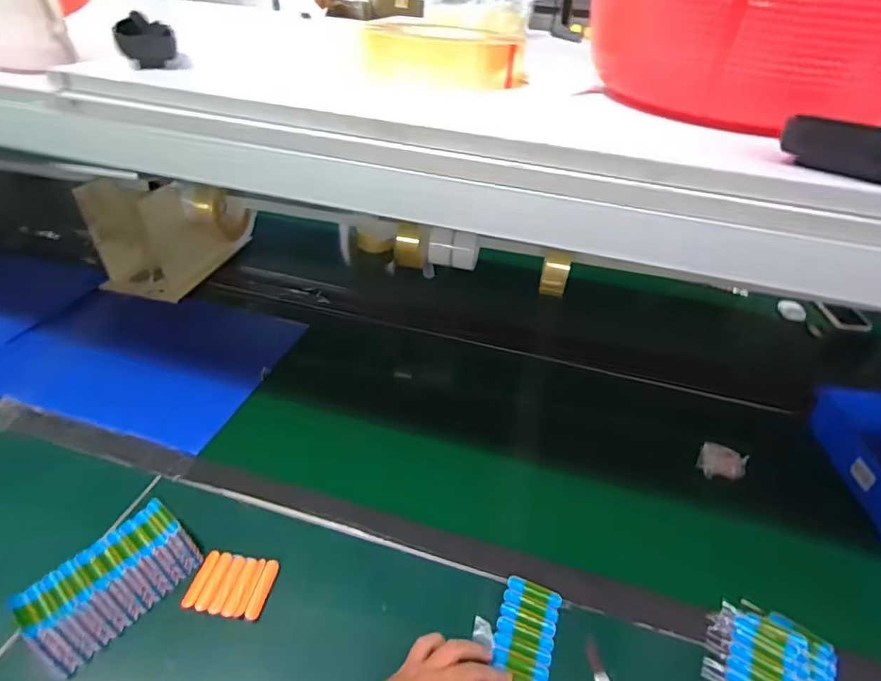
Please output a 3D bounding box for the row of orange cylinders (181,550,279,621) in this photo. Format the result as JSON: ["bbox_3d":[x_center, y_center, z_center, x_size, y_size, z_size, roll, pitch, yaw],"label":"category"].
[{"bbox_3d":[-0.235,0.275,0.549,0.088,0.011,0.062,9,37,5],"label":"row of orange cylinders"}]

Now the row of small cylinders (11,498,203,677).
[{"bbox_3d":[-0.348,0.255,0.519,0.084,0.049,0.146,27,42,26],"label":"row of small cylinders"}]

